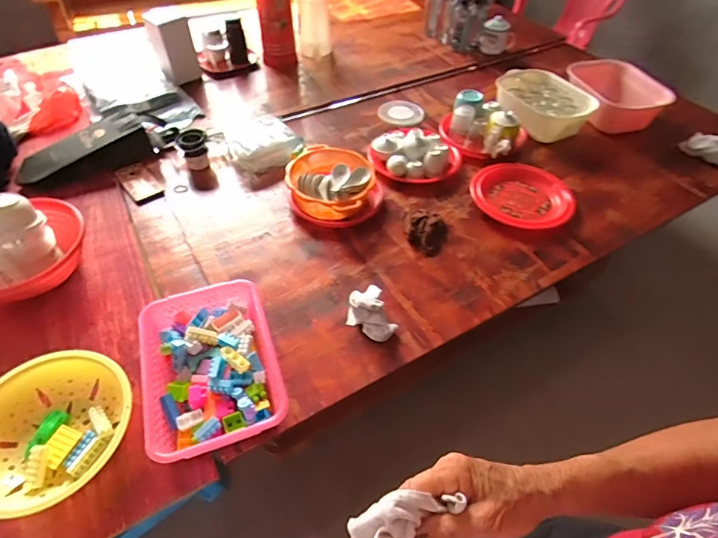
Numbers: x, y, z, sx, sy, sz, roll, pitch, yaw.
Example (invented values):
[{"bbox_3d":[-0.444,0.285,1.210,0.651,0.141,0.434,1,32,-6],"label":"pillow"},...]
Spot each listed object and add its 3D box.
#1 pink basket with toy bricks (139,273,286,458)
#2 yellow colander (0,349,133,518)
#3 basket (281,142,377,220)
[{"bbox_3d":[-0.259,0.171,0.771,0.223,0.077,0.312,-15,53,-13],"label":"pink basket with toy bricks"},{"bbox_3d":[-0.503,0.256,0.700,0.213,0.068,0.244,22,54,16],"label":"yellow colander"},{"bbox_3d":[-0.077,-0.220,1.086,0.225,0.081,0.243,1,51,-1],"label":"basket"}]

